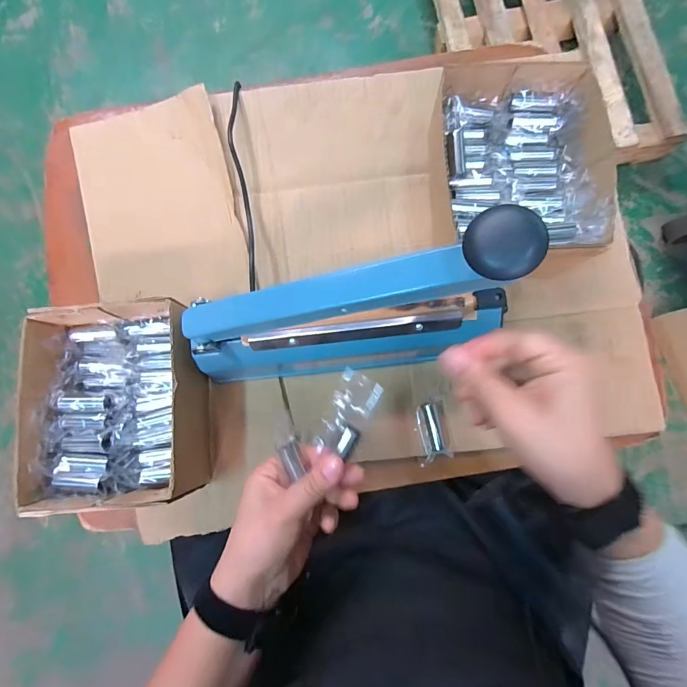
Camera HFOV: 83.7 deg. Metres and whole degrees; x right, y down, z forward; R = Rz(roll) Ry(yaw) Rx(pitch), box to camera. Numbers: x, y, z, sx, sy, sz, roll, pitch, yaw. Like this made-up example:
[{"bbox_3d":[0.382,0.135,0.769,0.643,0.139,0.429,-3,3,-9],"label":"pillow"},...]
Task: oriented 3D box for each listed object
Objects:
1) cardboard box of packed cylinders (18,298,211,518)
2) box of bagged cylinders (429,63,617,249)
[{"bbox_3d":[-0.225,0.058,0.385,0.152,0.074,0.182,-4,81,1],"label":"cardboard box of packed cylinders"},{"bbox_3d":[0.178,-0.193,0.420,0.170,0.087,0.195,-1,81,2],"label":"box of bagged cylinders"}]

